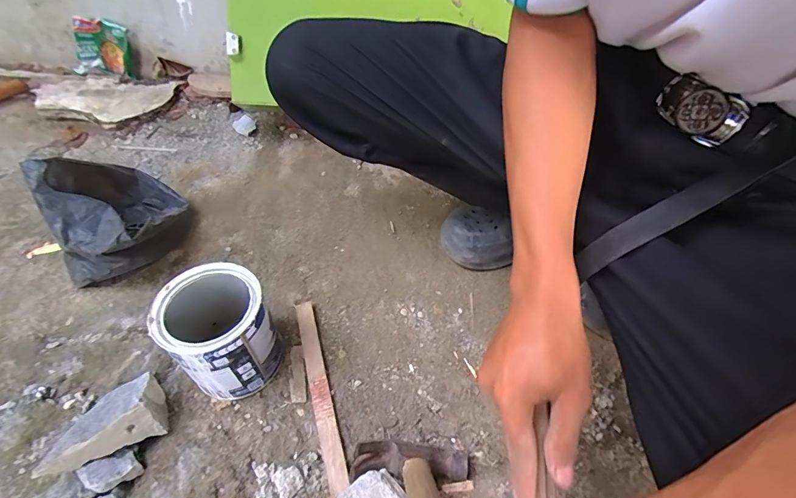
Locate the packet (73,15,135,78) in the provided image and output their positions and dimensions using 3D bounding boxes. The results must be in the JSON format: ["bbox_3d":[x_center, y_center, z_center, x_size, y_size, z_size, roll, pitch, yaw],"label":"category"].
[{"bbox_3d":[-0.684,-0.463,0.875,0.122,0.121,0.050,3,28,5],"label":"packet"}]

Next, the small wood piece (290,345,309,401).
[{"bbox_3d":[-0.126,0.158,0.486,0.021,0.010,0.071,-4,50,-9],"label":"small wood piece"}]

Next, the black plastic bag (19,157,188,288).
[{"bbox_3d":[-0.411,-0.057,0.559,0.160,0.137,0.190,-22,55,-23],"label":"black plastic bag"}]

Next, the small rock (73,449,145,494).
[{"bbox_3d":[-0.301,0.234,0.400,0.049,0.023,0.032,-23,55,-23],"label":"small rock"}]

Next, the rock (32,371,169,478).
[{"bbox_3d":[-0.322,0.187,0.419,0.113,0.048,0.075,-19,54,-21],"label":"rock"}]

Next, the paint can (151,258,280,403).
[{"bbox_3d":[-0.204,0.101,0.446,0.103,0.130,0.109,3,49,-3],"label":"paint can"}]

